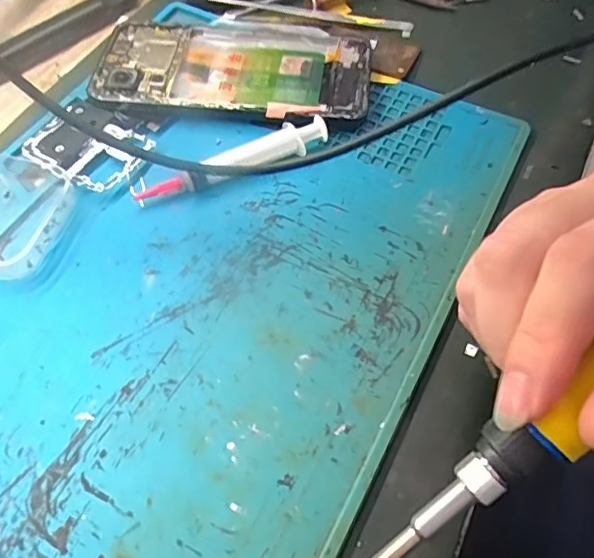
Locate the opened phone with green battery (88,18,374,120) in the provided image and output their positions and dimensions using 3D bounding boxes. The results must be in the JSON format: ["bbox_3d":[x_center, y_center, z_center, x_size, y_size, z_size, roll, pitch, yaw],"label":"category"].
[{"bbox_3d":[-0.037,-0.125,0.333,0.159,0.014,0.079,7,57,3],"label":"opened phone with green battery"}]

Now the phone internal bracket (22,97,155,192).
[{"bbox_3d":[-0.116,-0.073,0.304,0.067,0.006,0.046,32,62,18],"label":"phone internal bracket"}]

